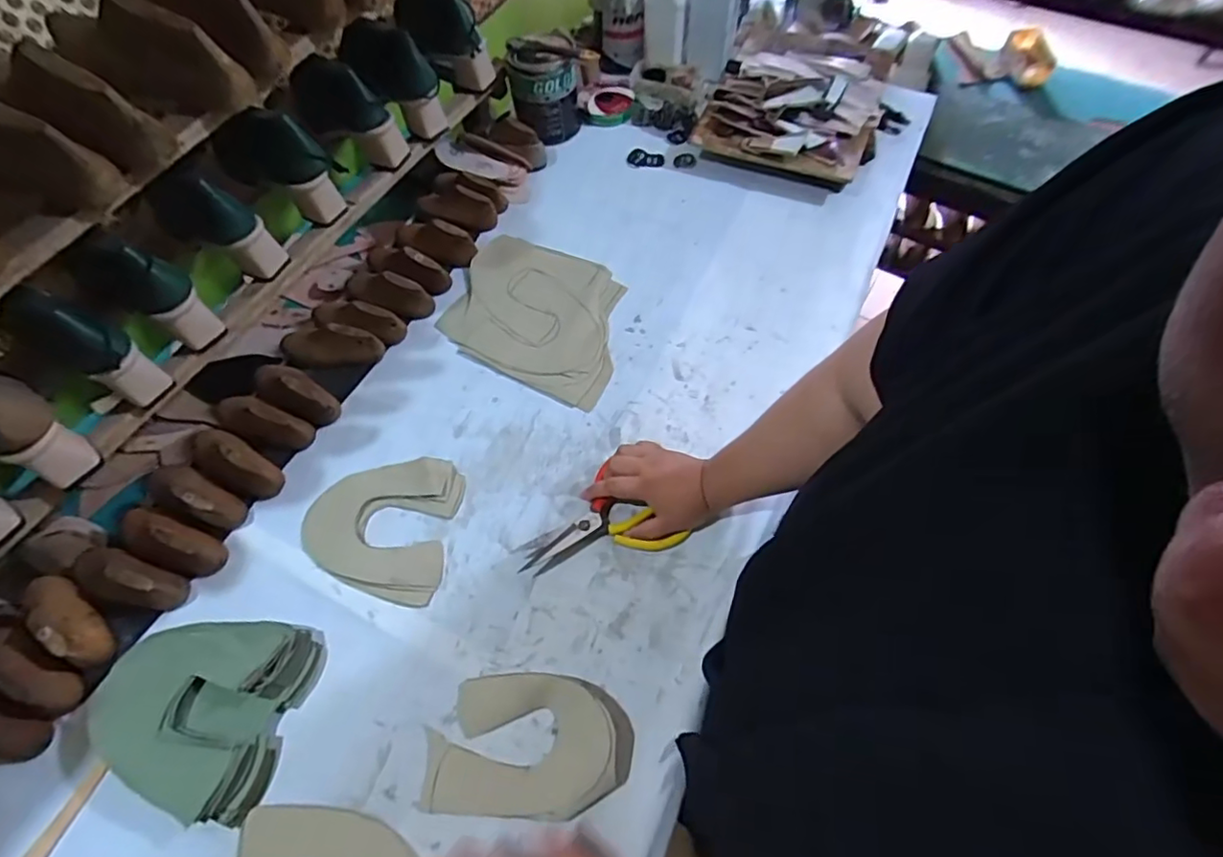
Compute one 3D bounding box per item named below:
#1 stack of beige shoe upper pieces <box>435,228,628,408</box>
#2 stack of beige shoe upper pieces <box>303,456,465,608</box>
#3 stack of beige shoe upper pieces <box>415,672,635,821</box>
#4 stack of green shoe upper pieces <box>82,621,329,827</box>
[{"bbox_3d":[-0.101,-0.165,0.823,0.269,0.013,0.221,24,65,14],"label":"stack of beige shoe upper pieces"},{"bbox_3d":[-0.268,0.109,0.683,0.166,0.009,0.168,5,62,5],"label":"stack of beige shoe upper pieces"},{"bbox_3d":[-0.081,0.301,0.562,0.194,0.028,0.121,1,62,3],"label":"stack of beige shoe upper pieces"},{"bbox_3d":[-0.404,0.266,0.577,0.181,0.049,0.171,13,63,9],"label":"stack of green shoe upper pieces"}]

